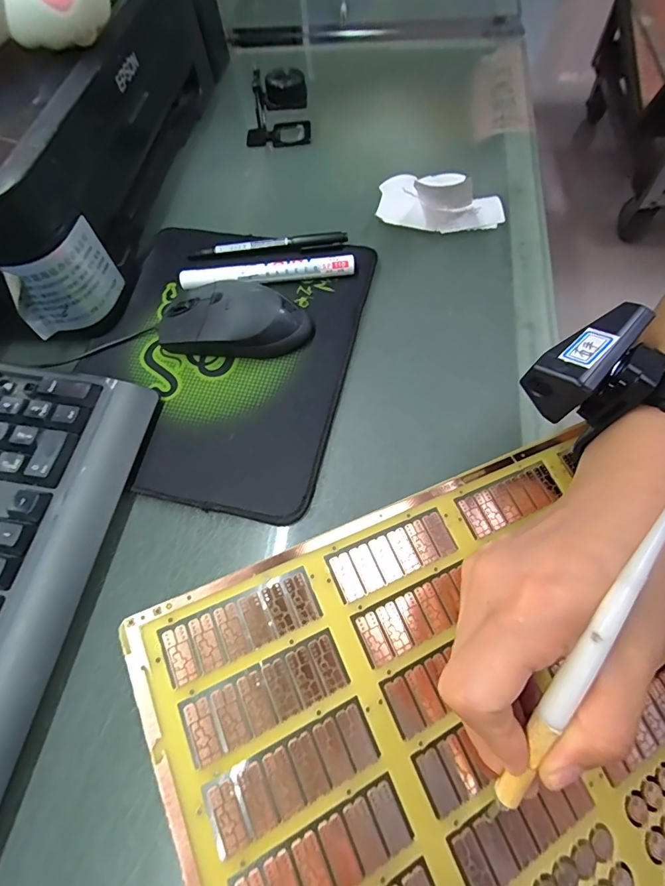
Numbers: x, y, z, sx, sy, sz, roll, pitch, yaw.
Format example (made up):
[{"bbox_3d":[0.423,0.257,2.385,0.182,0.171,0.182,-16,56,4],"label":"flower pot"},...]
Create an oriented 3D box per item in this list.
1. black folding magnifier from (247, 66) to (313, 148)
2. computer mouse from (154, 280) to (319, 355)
[{"bbox_3d":[-0.055,-0.344,0.435,0.066,0.061,0.032,0,65,-5],"label":"black folding magnifier"},{"bbox_3d":[-0.072,-0.089,0.315,0.113,0.036,0.049,7,64,-1],"label":"computer mouse"}]

